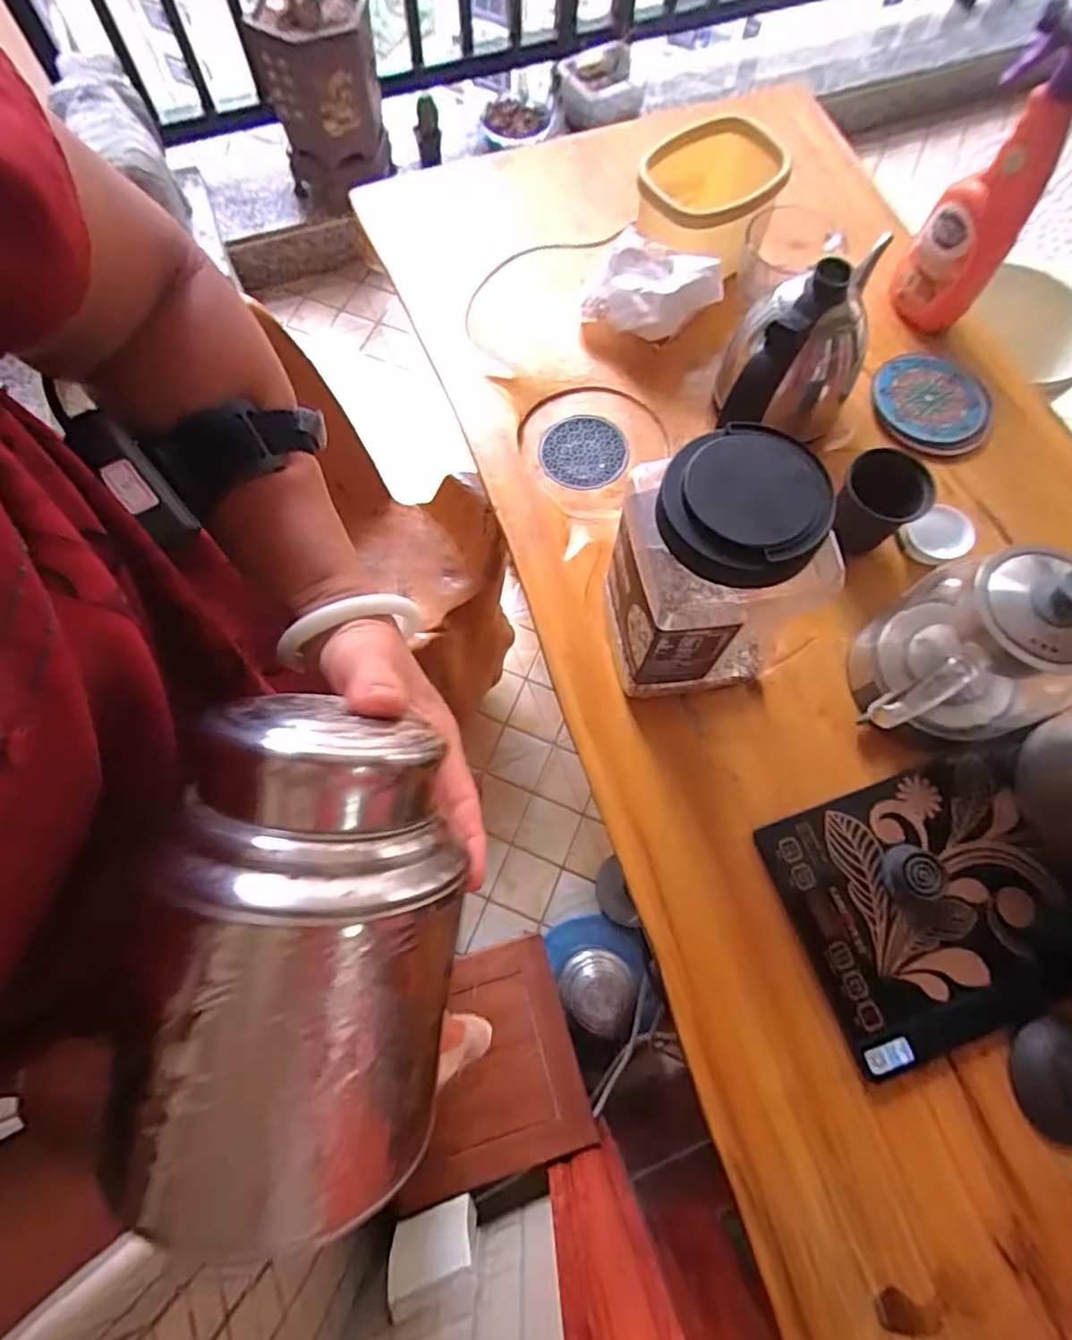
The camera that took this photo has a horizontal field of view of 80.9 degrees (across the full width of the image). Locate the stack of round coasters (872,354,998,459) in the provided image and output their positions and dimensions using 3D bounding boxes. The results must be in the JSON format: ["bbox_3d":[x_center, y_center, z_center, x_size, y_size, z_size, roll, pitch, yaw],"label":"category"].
[{"bbox_3d":[0.420,-0.286,0.660,0.121,0.020,0.122,-42,77,-14],"label":"stack of round coasters"}]

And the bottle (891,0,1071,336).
[{"bbox_3d":[0.433,-0.447,0.605,0.087,0.261,0.041,32,73,9],"label":"bottle"}]

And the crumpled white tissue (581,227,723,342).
[{"bbox_3d":[0.122,-0.393,0.653,0.130,0.076,0.064,35,74,10],"label":"crumpled white tissue"}]

